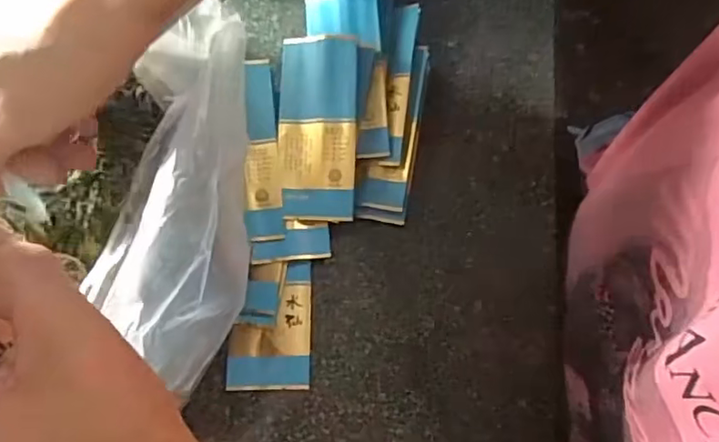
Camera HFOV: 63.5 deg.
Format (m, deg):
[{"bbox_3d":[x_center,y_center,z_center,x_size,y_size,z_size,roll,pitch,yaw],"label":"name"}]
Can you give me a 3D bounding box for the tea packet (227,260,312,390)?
[{"bbox_3d":[-0.060,0.069,0.390,0.054,0.004,0.083,0,73,1],"label":"tea packet"}]

